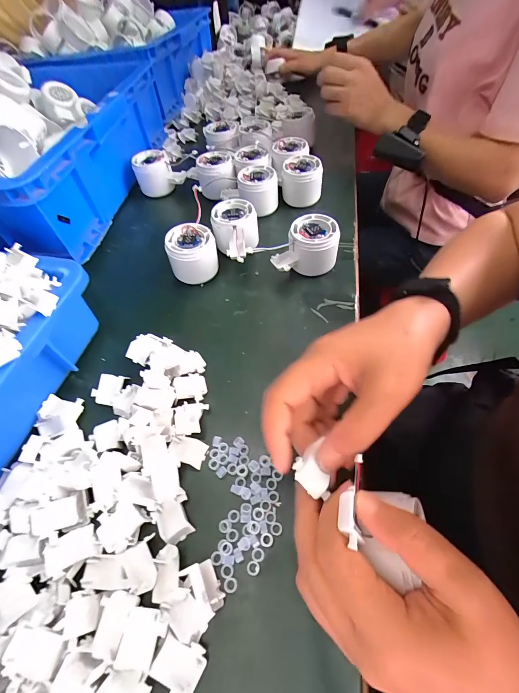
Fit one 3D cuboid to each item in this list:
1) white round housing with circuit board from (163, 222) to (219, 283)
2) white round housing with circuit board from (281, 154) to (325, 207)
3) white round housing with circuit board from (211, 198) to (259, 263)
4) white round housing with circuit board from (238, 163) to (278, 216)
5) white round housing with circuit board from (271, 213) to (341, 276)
[{"bbox_3d":[-0.081,-0.111,0.379,0.056,0.054,0.054,-1,56,1],"label":"white round housing with circuit board"},{"bbox_3d":[0.064,-0.246,0.460,0.057,0.058,0.056,-1,56,1],"label":"white round housing with circuit board"},{"bbox_3d":[-0.030,-0.144,0.399,0.059,0.051,0.082,-3,56,-1],"label":"white round housing with circuit board"},{"bbox_3d":[-0.002,-0.231,0.454,0.056,0.050,0.058,-3,56,-1],"label":"white round housing with circuit board"},{"bbox_3d":[0.061,-0.120,0.372,0.066,0.052,0.059,-11,56,-6],"label":"white round housing with circuit board"}]

